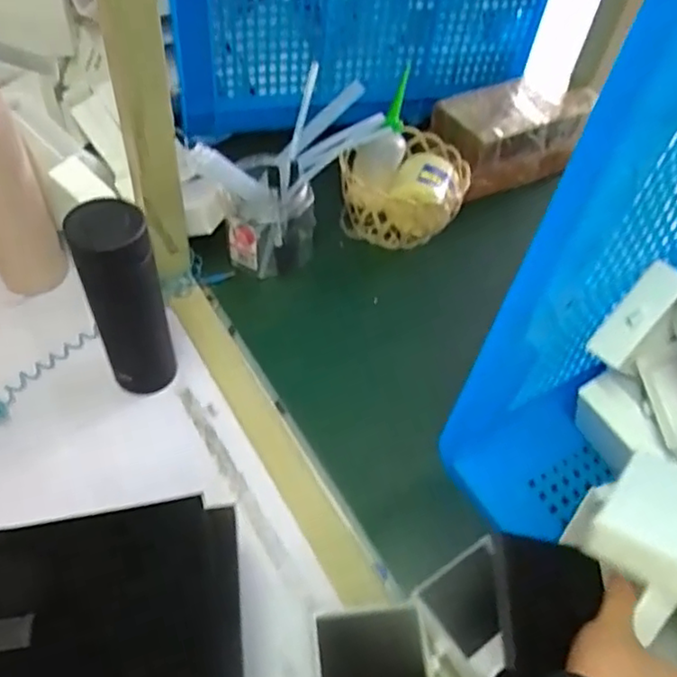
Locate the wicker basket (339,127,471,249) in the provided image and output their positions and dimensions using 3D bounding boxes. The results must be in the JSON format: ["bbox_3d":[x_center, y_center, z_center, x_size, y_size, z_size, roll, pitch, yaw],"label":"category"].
[{"bbox_3d":[0.093,-0.183,0.827,0.151,0.087,0.128,-31,61,-25],"label":"wicker basket"}]

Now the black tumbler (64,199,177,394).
[{"bbox_3d":[-0.195,-0.028,0.591,0.061,0.211,0.055,-21,57,-20],"label":"black tumbler"}]

